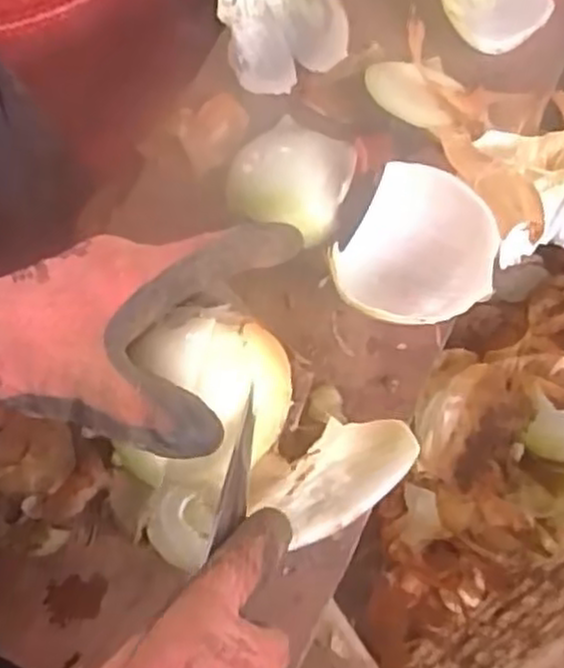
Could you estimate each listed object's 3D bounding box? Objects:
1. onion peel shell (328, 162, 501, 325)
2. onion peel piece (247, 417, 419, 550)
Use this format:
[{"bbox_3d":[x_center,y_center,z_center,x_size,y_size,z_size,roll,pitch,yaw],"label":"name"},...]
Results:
[{"bbox_3d":[0.073,-0.042,0.403,0.075,0.043,0.071,0,74,1],"label":"onion peel shell"},{"bbox_3d":[0.025,0.070,0.375,0.081,0.026,0.045,-30,76,-7],"label":"onion peel piece"}]

